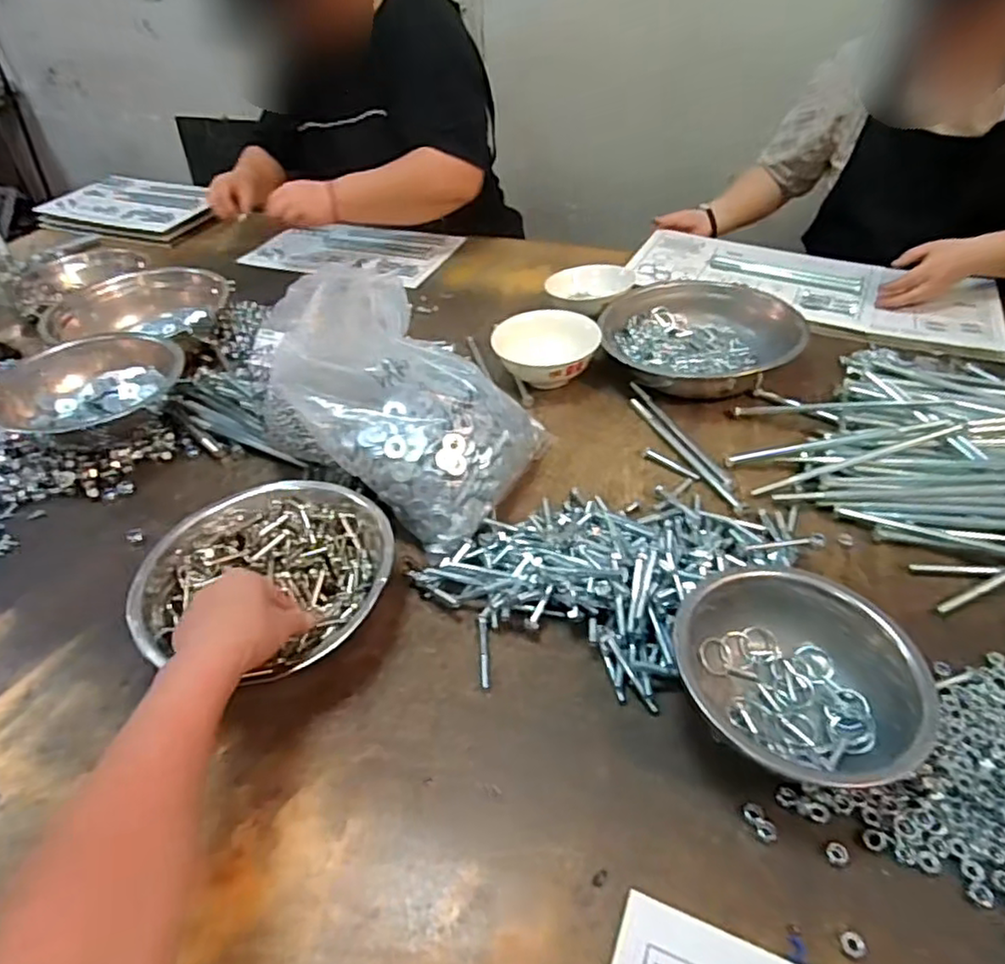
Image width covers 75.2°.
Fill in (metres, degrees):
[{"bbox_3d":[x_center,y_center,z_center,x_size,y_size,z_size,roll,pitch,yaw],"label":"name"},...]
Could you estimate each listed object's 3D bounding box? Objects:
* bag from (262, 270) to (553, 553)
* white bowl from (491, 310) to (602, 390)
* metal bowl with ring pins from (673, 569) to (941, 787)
[{"bbox_3d":[-0.119,-0.091,0.698,0.298,0.192,0.195,23,47,27],"label":"bag"},{"bbox_3d":[0.058,-0.171,0.864,0.121,0.074,0.121,-2,41,2],"label":"white bowl"},{"bbox_3d":[0.219,0.142,0.493,0.162,0.073,0.175,-2,41,2],"label":"metal bowl with ring pins"}]

